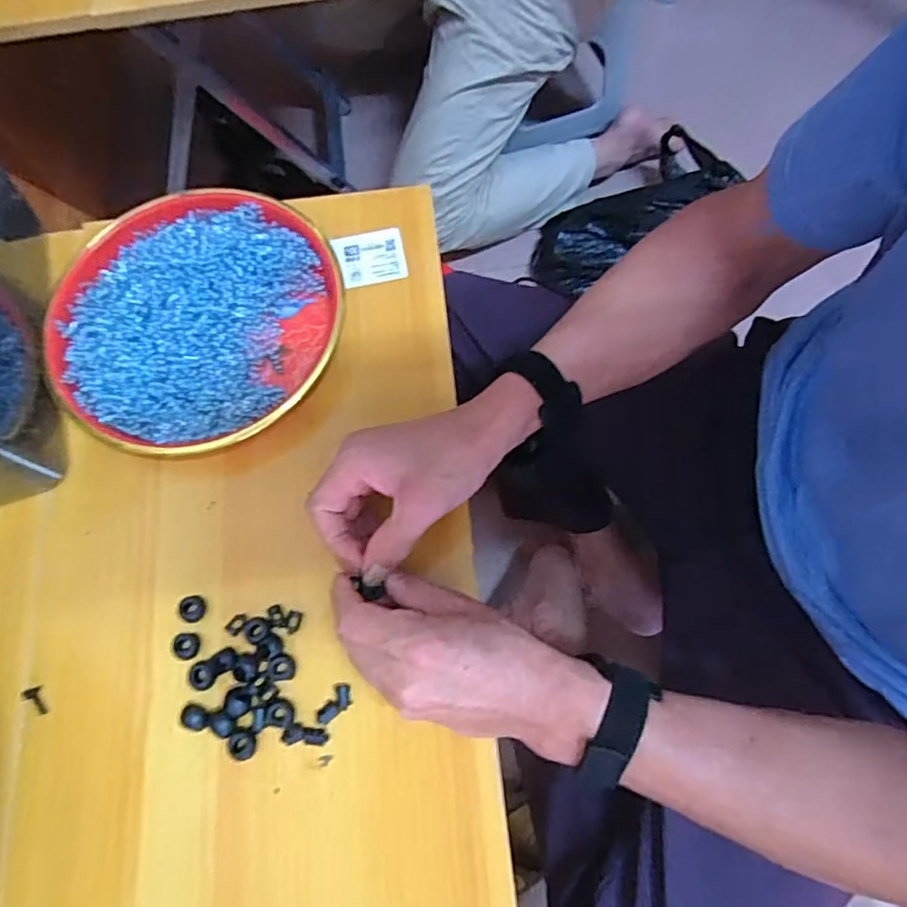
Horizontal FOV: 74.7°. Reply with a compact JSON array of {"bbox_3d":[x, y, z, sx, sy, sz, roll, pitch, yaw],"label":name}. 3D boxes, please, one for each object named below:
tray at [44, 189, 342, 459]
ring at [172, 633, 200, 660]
[{"bbox_3d":[-0.199,-0.105,0.454,0.206,0.044,0.216,-1,71,2],"label":"tray"},{"bbox_3d":[-0.174,0.126,0.388,0.016,0.006,0.016,-1,71,2],"label":"ring"}]

